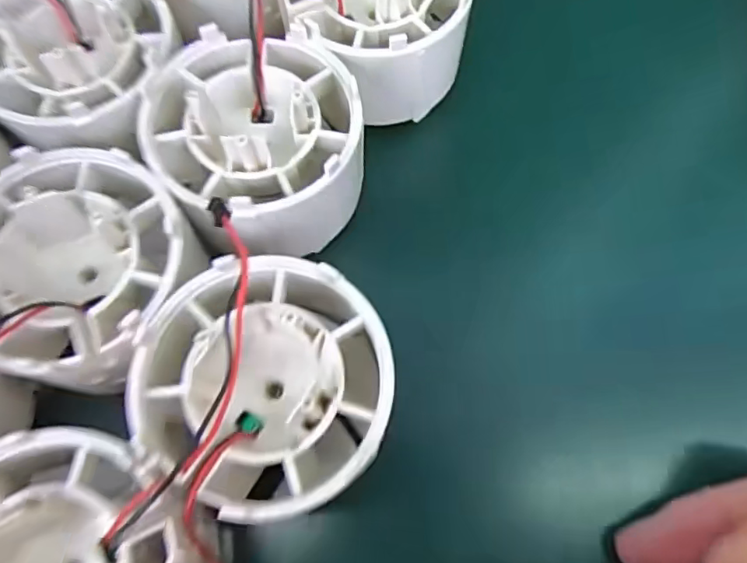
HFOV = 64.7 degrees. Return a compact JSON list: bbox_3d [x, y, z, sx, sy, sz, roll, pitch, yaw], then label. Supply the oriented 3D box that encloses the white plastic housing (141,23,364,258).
[{"bbox_3d":[-0.027,-0.032,0.153,0.048,0.037,0.054,-27,72,-10],"label":"white plastic housing"}]

